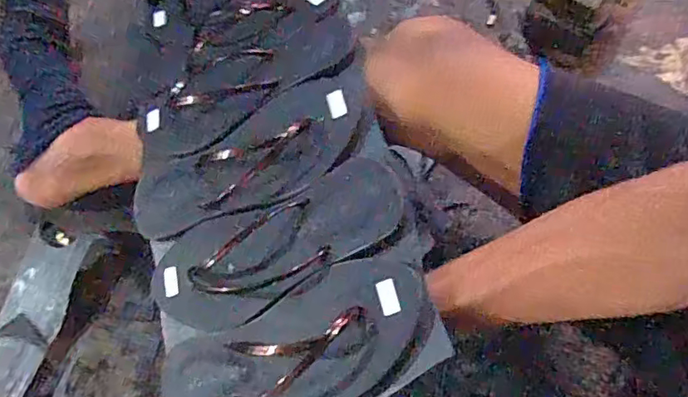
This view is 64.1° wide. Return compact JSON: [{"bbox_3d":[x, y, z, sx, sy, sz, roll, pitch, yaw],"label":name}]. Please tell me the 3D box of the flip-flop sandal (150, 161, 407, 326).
[{"bbox_3d":[-0.061,0.042,0.451,0.229,0.026,0.086,-25,80,14],"label":"flip-flop sandal"}]

